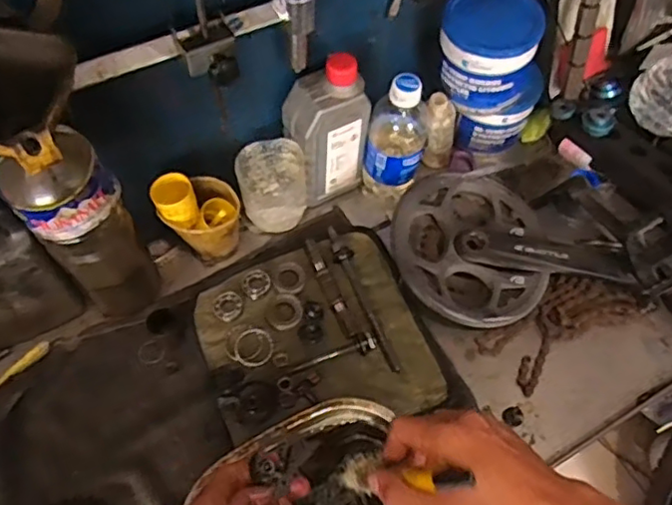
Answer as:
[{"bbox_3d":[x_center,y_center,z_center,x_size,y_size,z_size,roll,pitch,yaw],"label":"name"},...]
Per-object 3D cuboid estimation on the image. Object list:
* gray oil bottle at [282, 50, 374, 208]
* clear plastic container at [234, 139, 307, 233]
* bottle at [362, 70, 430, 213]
[{"bbox_3d":[-0.011,-0.131,0.648,0.077,0.170,0.056,-31,63,-18],"label":"gray oil bottle"},{"bbox_3d":[-0.068,-0.068,0.657,0.069,0.088,0.064,-9,59,-6],"label":"clear plastic container"},{"bbox_3d":[0.067,-0.123,0.666,0.062,0.173,0.058,0,59,0],"label":"bottle"}]

